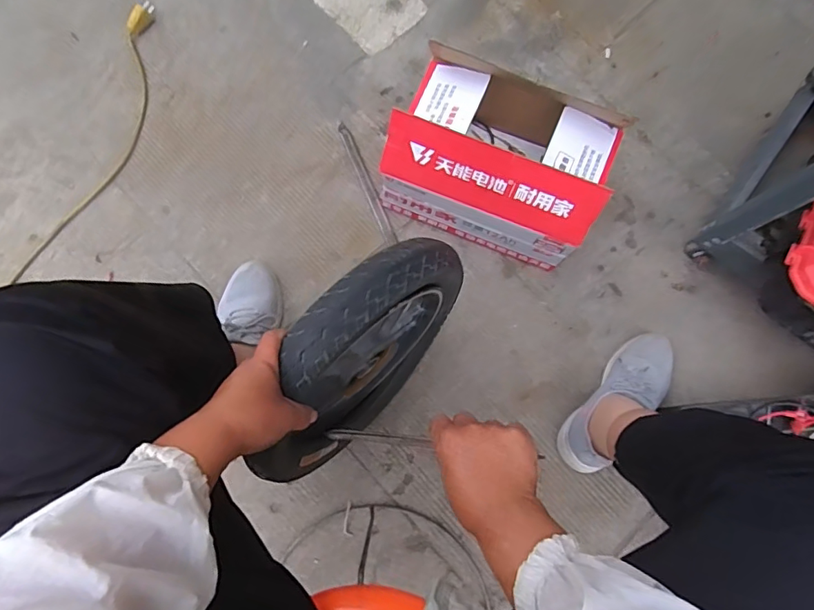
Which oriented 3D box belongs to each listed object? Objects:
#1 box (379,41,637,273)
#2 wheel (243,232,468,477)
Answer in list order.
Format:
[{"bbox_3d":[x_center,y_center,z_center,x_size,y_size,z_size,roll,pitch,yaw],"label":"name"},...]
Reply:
[{"bbox_3d":[0.141,-0.219,0.785,0.301,0.204,0.207,23,78,5],"label":"box"},{"bbox_3d":[-0.055,0.068,0.626,0.094,0.319,0.313,43,80,9],"label":"wheel"}]

